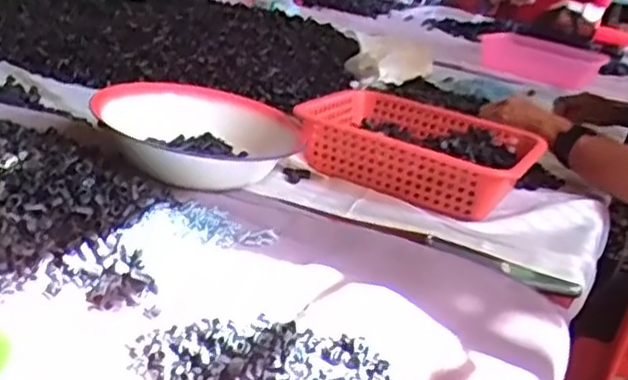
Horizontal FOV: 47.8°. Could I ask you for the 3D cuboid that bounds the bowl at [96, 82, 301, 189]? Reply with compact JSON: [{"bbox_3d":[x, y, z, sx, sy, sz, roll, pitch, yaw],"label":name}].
[{"bbox_3d":[-0.131,-0.066,0.881,0.249,0.076,0.199,-4,26,-28],"label":"bowl"}]

